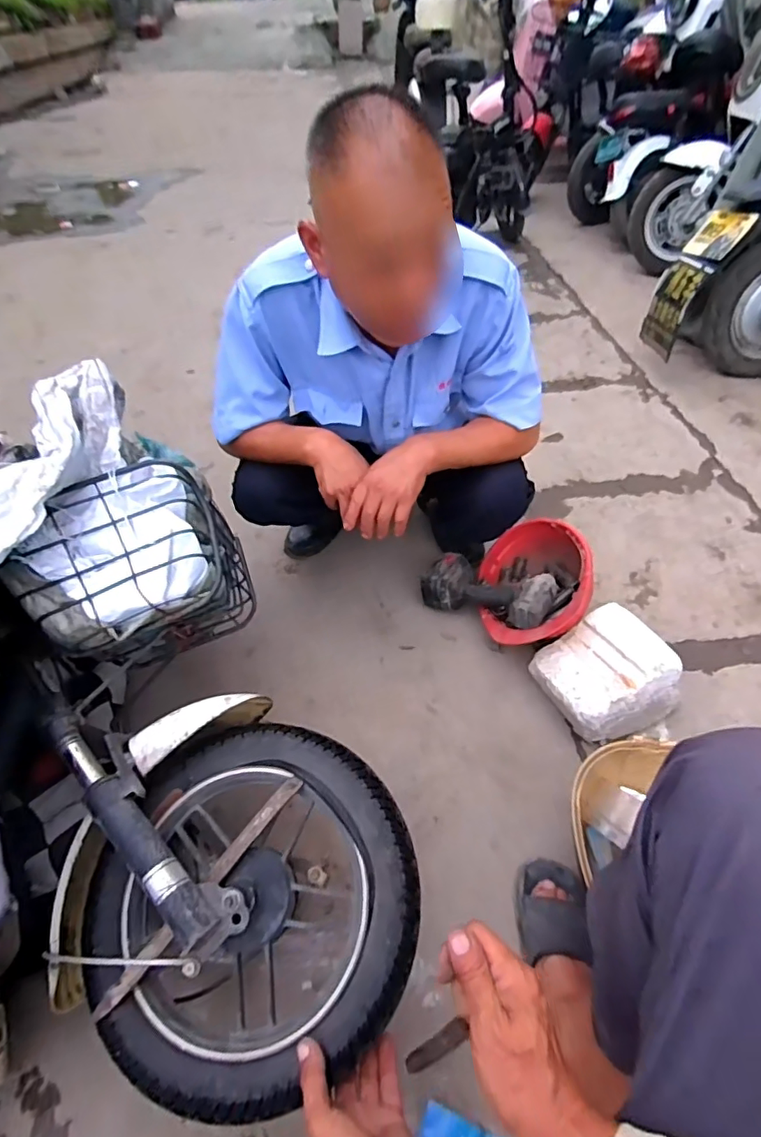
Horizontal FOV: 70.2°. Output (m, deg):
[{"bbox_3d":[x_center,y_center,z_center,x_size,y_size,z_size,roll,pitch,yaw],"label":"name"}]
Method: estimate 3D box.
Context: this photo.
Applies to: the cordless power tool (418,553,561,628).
[{"bbox_3d":[0.203,0.044,1.030,0.251,0.067,0.110,11,49,34],"label":"cordless power tool"}]

